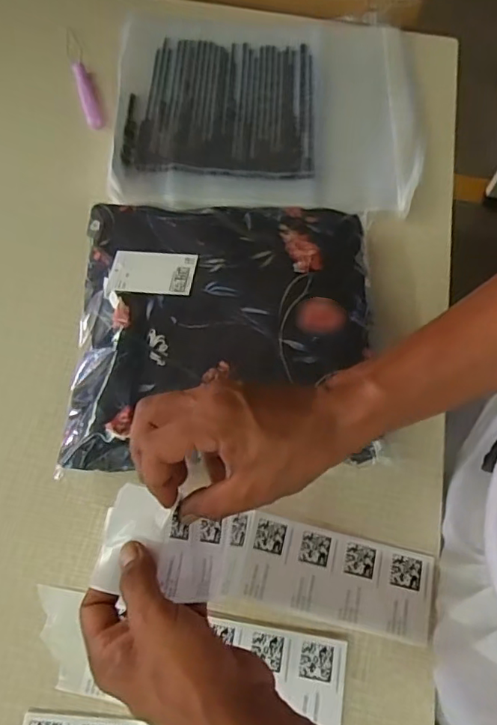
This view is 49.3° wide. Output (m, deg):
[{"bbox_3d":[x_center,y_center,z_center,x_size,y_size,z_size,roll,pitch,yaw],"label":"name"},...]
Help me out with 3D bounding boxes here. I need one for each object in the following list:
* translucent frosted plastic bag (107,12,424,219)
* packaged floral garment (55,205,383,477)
[{"bbox_3d":[0.021,-0.309,0.649,0.348,0.017,0.315,2,65,-1],"label":"translucent frosted plastic bag"},{"bbox_3d":[-0.024,-0.032,0.488,0.256,0.068,0.251,1,65,-1],"label":"packaged floral garment"}]

